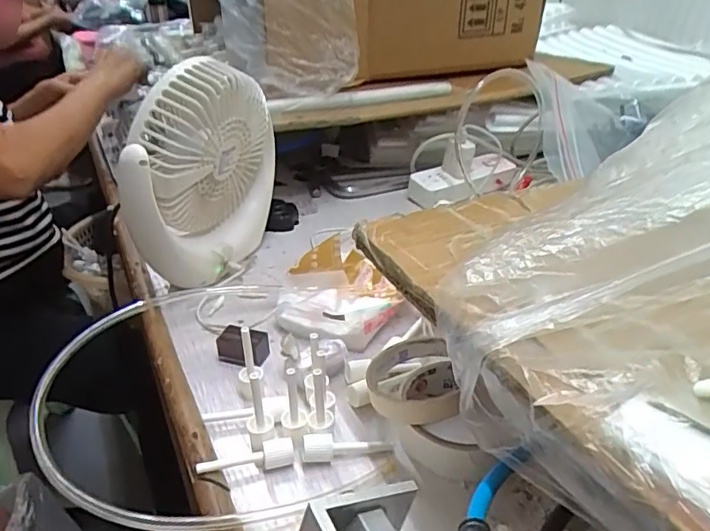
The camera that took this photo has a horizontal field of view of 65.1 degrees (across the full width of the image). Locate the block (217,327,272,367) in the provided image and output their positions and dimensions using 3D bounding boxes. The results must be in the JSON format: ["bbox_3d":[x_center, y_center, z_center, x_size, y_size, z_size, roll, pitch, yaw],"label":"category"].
[{"bbox_3d":[-0.097,0.070,0.481,0.037,0.025,0.027,10,33,19],"label":"block"}]

